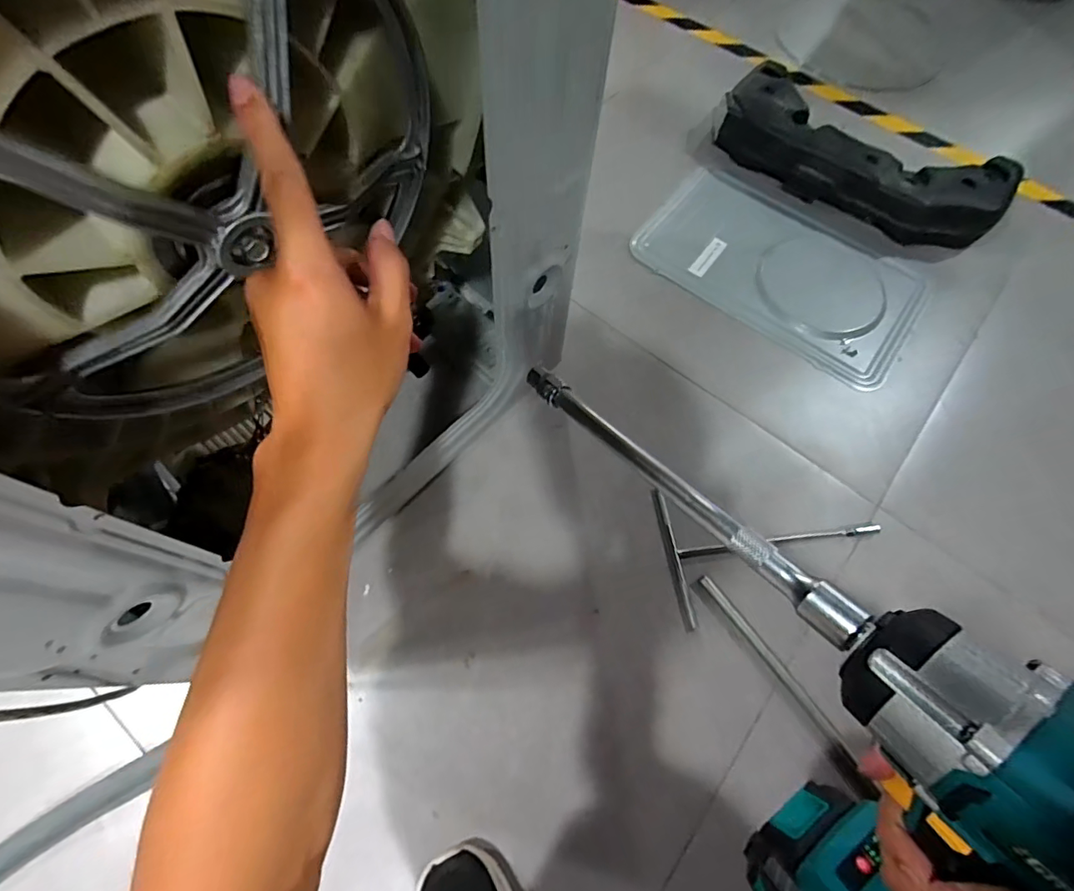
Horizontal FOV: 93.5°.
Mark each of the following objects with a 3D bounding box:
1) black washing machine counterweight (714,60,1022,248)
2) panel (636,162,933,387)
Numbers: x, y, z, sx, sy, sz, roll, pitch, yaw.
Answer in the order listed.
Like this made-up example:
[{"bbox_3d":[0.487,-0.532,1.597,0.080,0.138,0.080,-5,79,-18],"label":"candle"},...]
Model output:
[{"bbox_3d":[0.572,-0.526,0.912,0.502,0.100,0.205,36,70,12],"label":"black washing machine counterweight"},{"bbox_3d":[0.417,-0.313,0.851,0.455,0.038,0.295,36,70,12],"label":"panel"}]

